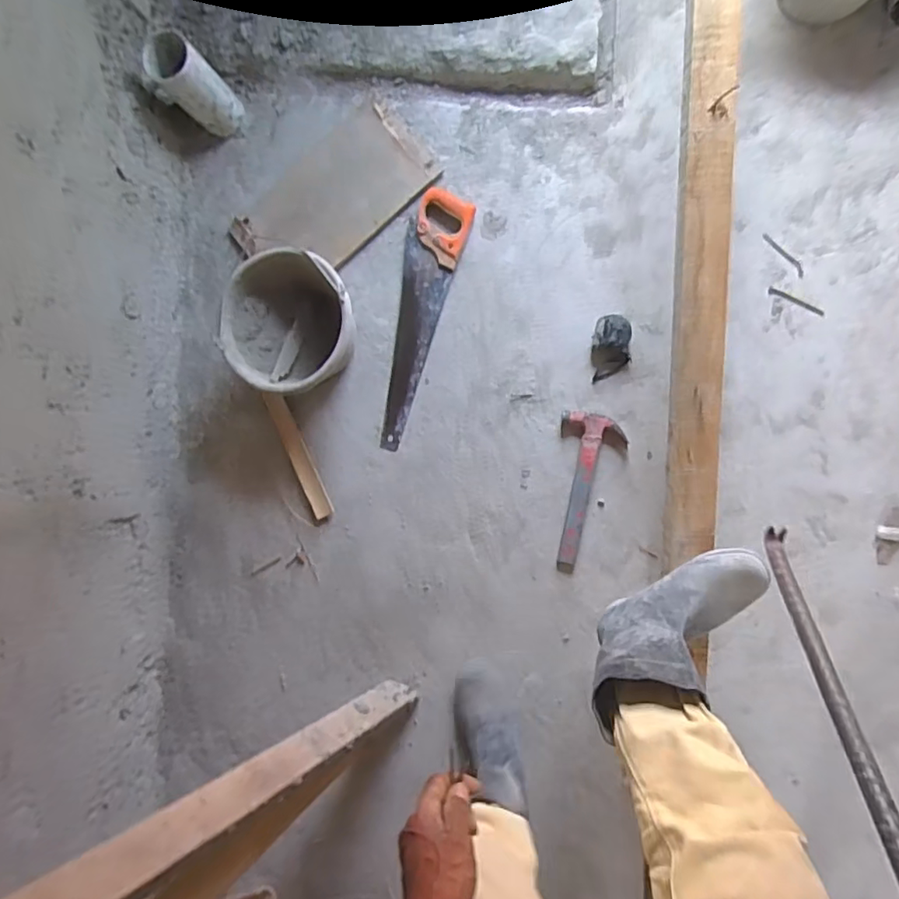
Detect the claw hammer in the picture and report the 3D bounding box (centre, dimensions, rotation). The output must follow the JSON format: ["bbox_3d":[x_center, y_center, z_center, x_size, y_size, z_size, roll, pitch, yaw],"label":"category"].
[{"bbox_3d":[0.252,0.082,1.035,0.114,0.029,0.293,6,91,8],"label":"claw hammer"}]

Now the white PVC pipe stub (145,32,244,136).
[{"bbox_3d":[-0.471,-0.664,1.047,0.097,0.192,0.098,0,90,8],"label":"white PVC pipe stub"}]

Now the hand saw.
[{"bbox_3d":[-0.070,-0.247,1.084,0.110,0.026,0.489,16,92,7],"label":"hand saw"}]

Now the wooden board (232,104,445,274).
[{"bbox_3d":[-0.230,-0.490,1.106,0.379,0.023,0.218,-41,85,6],"label":"wooden board"}]

